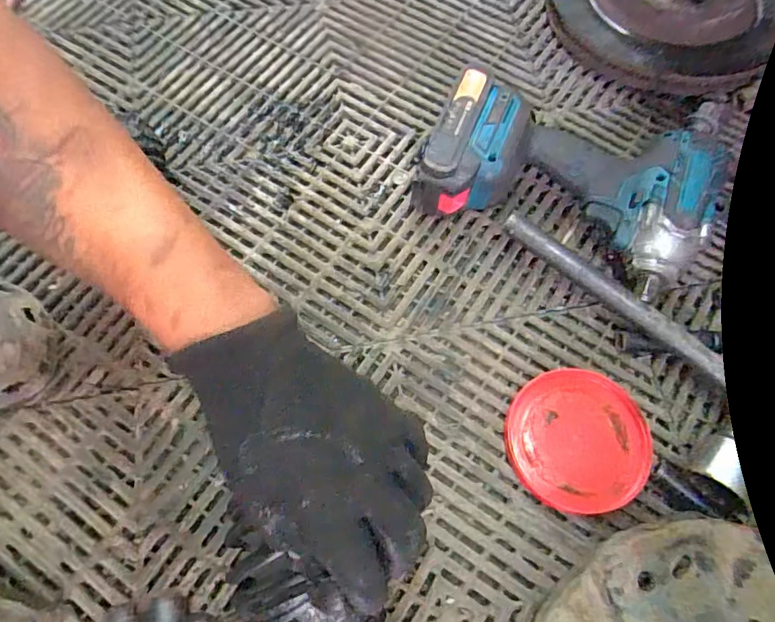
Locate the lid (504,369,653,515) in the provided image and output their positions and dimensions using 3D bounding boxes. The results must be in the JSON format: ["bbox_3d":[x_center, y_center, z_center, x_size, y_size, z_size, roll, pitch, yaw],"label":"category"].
[{"bbox_3d":[0.143,0.096,0.382,0.102,0.013,0.099,0,68,0],"label":"lid"}]

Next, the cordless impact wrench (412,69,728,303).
[{"bbox_3d":[0.146,-0.108,0.423,0.225,0.084,0.132,23,70,9],"label":"cordless impact wrench"}]

